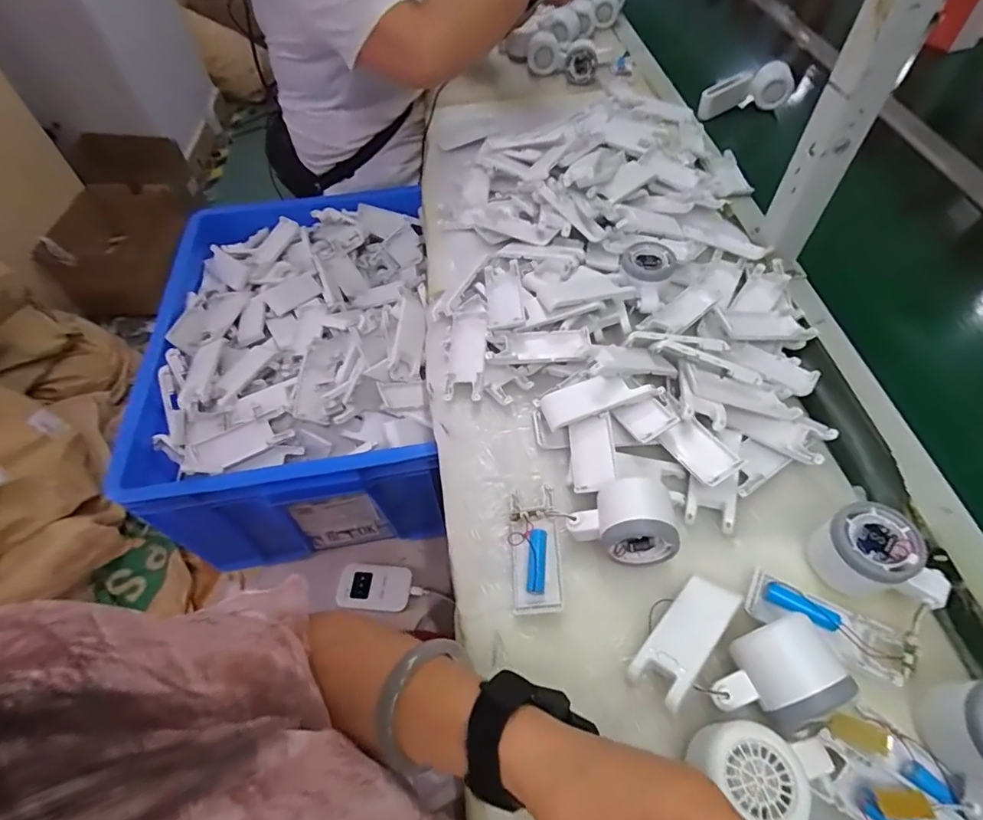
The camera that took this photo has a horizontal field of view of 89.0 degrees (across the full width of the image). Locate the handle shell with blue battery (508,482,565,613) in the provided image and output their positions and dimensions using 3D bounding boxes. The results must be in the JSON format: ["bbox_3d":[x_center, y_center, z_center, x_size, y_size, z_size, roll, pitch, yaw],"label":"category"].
[{"bbox_3d":[0.035,0.115,0.408,0.040,0.024,0.097,-3,55,0],"label":"handle shell with blue battery"}]

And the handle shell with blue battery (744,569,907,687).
[{"bbox_3d":[0.248,0.155,0.373,0.105,0.013,0.043,24,59,18],"label":"handle shell with blue battery"}]

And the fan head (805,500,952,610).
[{"bbox_3d":[0.287,0.116,0.376,0.061,0.052,0.081,-23,57,-13],"label":"fan head"}]

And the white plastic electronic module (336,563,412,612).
[{"bbox_3d":[-0.157,0.236,0.673,0.096,0.009,0.061,1,55,3],"label":"white plastic electronic module"}]

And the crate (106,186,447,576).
[{"bbox_3d":[-0.261,-0.075,0.745,0.353,0.245,0.520,-8,55,-4],"label":"crate"}]

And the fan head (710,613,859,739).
[{"bbox_3d":[0.186,0.178,0.331,0.077,0.050,0.060,-19,57,-11],"label":"fan head"}]

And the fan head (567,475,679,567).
[{"bbox_3d":[0.105,0.088,0.402,0.079,0.055,0.057,1,55,3],"label":"fan head"}]

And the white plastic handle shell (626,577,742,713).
[{"bbox_3d":[0.140,0.163,0.360,0.095,0.012,0.040,-38,38,-26],"label":"white plastic handle shell"}]

